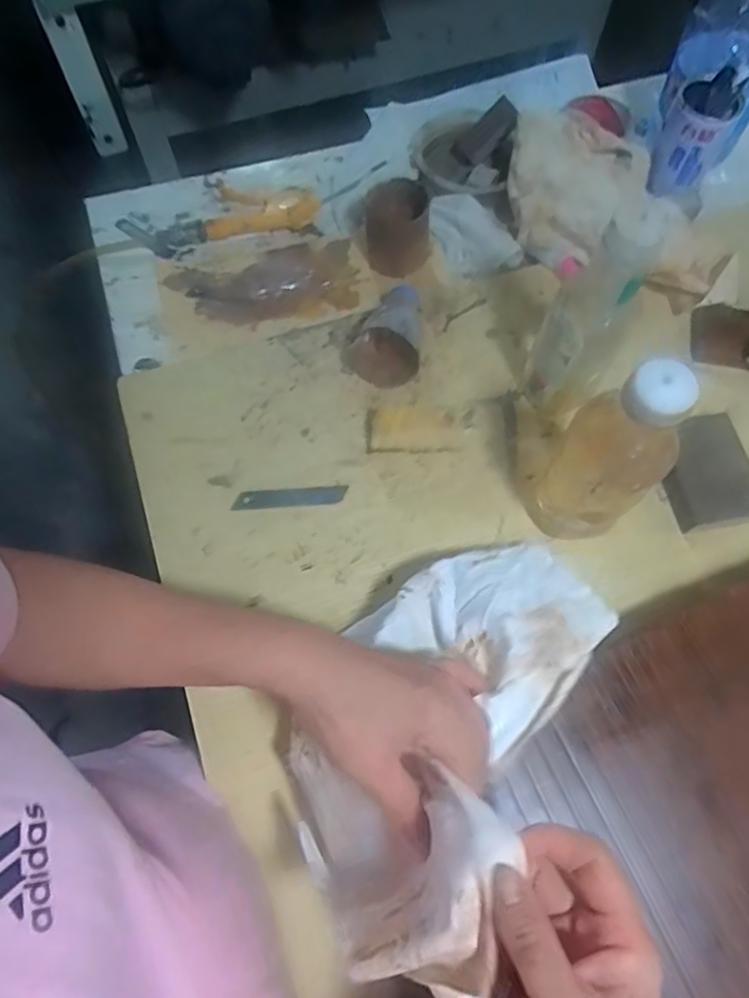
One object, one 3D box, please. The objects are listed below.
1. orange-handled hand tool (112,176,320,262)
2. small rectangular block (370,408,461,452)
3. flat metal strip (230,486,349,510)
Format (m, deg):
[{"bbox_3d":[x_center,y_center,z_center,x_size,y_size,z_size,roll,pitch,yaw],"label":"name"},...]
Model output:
[{"bbox_3d":[-0.170,-0.313,0.679,0.211,0.018,0.092,-13,69,-6],"label":"orange-handled hand tool"},{"bbox_3d":[0.037,-0.061,0.556,0.079,0.042,0.028,0,68,-1],"label":"small rectangular block"},{"bbox_3d":[-0.074,-0.001,0.548,0.097,0.004,0.018,-3,69,-2],"label":"flat metal strip"}]

